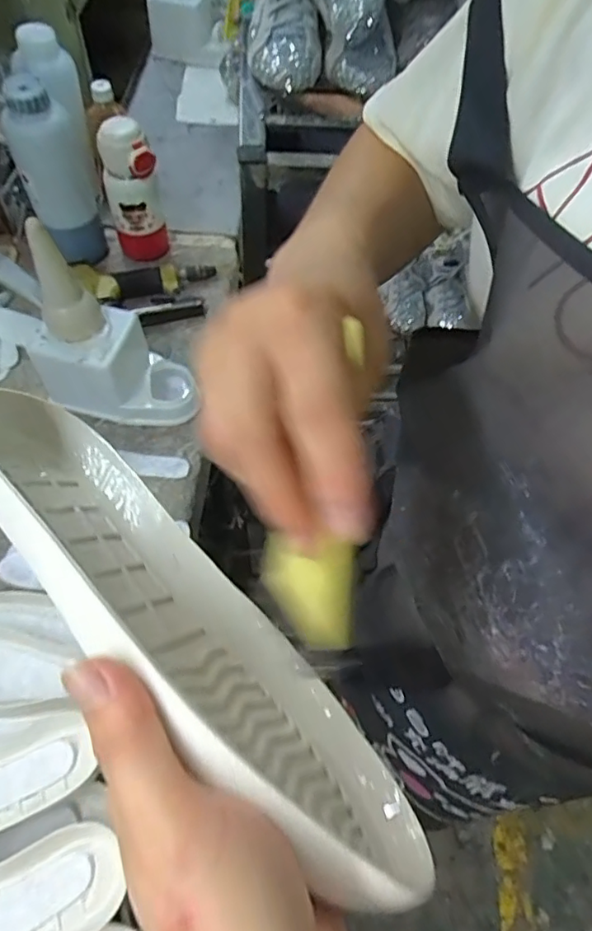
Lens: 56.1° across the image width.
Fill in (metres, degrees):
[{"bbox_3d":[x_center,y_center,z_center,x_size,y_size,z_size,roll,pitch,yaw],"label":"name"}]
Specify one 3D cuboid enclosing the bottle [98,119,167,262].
[{"bbox_3d":[-0.244,-0.406,0.838,0.077,0.192,0.065,-14,62,-12],"label":"bottle"}]

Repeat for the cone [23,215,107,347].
[{"bbox_3d":[-0.269,-0.207,0.637,0.068,0.131,0.052,-23,64,-16],"label":"cone"}]

